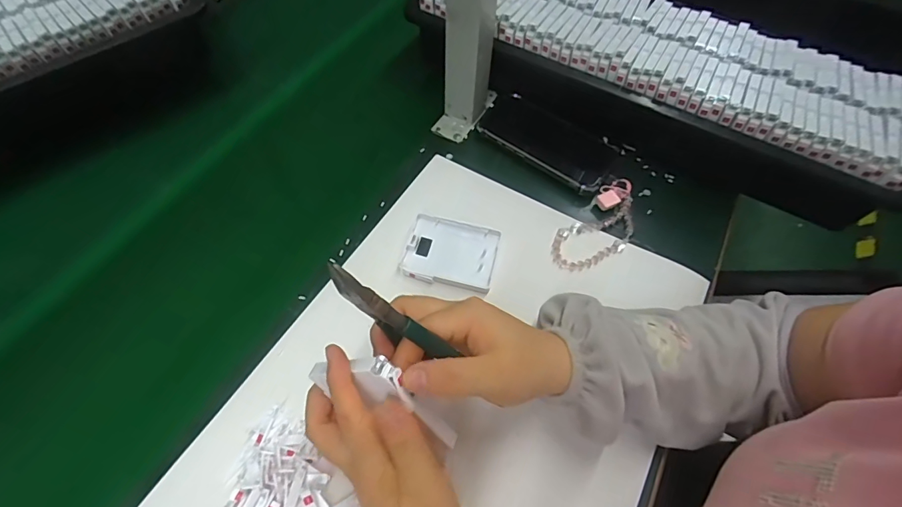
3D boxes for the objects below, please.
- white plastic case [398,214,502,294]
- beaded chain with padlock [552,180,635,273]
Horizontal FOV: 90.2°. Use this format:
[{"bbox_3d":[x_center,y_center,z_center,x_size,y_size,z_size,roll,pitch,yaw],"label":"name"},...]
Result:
[{"bbox_3d":[0.000,0.000,0.437,0.085,0.013,0.069,13,59,6],"label":"white plastic case"},{"bbox_3d":[0.152,-0.027,0.454,0.057,0.013,0.126,39,65,19],"label":"beaded chain with padlock"}]

